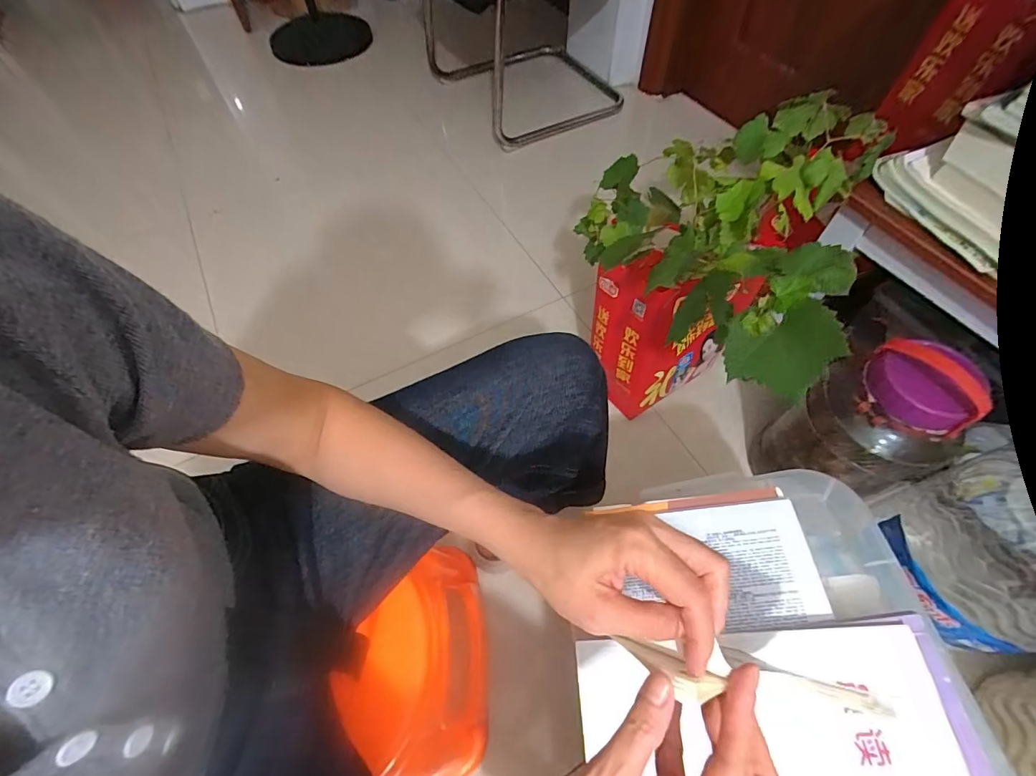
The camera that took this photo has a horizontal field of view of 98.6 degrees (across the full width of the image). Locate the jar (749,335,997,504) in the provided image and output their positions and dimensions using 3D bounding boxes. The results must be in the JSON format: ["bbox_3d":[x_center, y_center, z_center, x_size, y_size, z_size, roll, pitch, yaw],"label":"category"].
[{"bbox_3d":[0.522,0.068,0.697,0.159,0.331,0.135,18,61,12],"label":"jar"}]

